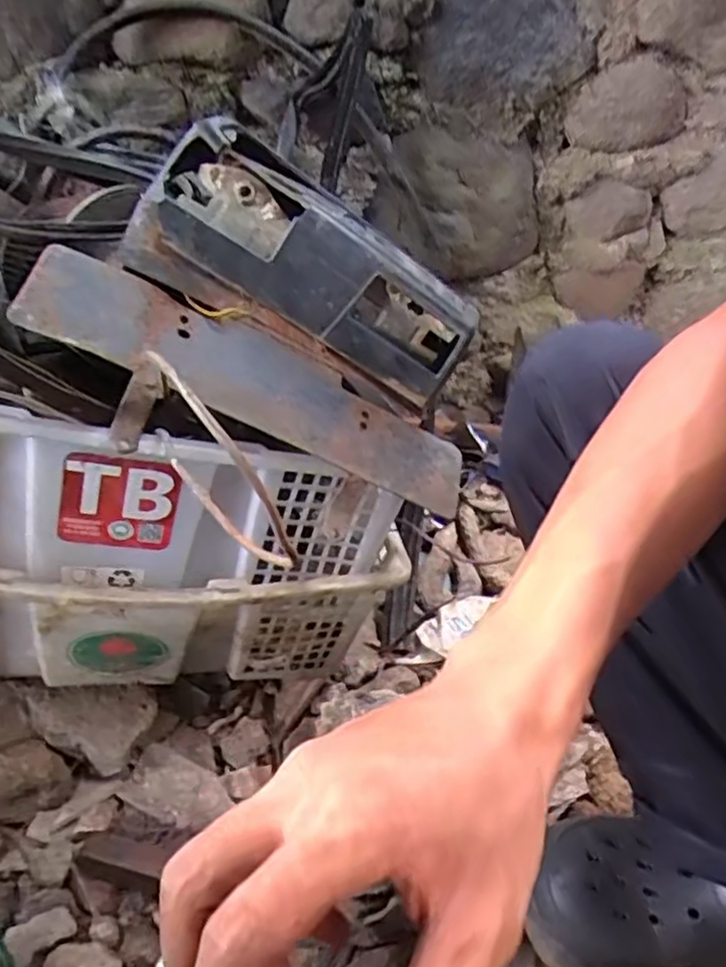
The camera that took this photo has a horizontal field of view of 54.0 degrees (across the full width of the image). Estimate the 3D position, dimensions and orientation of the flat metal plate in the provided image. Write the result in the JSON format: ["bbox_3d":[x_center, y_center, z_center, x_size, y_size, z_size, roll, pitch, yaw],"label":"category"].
[{"bbox_3d":[-0.065,-0.071,0.520,0.339,0.011,0.080,24,54,-24],"label":"flat metal plate"}]

